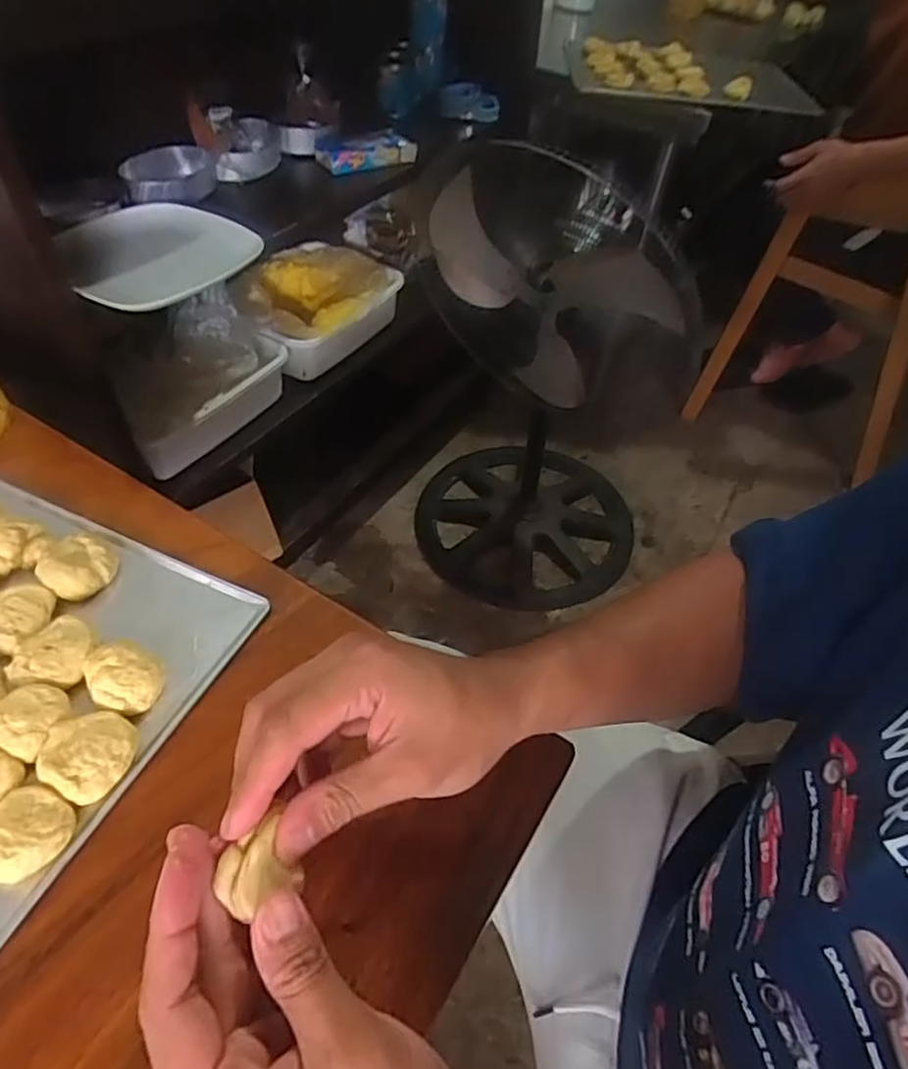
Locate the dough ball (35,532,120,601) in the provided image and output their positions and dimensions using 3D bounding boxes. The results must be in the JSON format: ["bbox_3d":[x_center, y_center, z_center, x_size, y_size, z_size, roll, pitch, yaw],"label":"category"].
[{"bbox_3d":[-0.269,0.019,0.467,0.049,0.025,0.055,-30,57,-26],"label":"dough ball"}]

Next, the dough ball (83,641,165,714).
[{"bbox_3d":[-0.208,0.090,0.411,0.040,0.025,0.046,-35,60,-28],"label":"dough ball"}]

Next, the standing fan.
[{"bbox_3d":[0.180,-0.292,1.242,0.461,0.814,0.454,18,49,12],"label":"standing fan"}]

